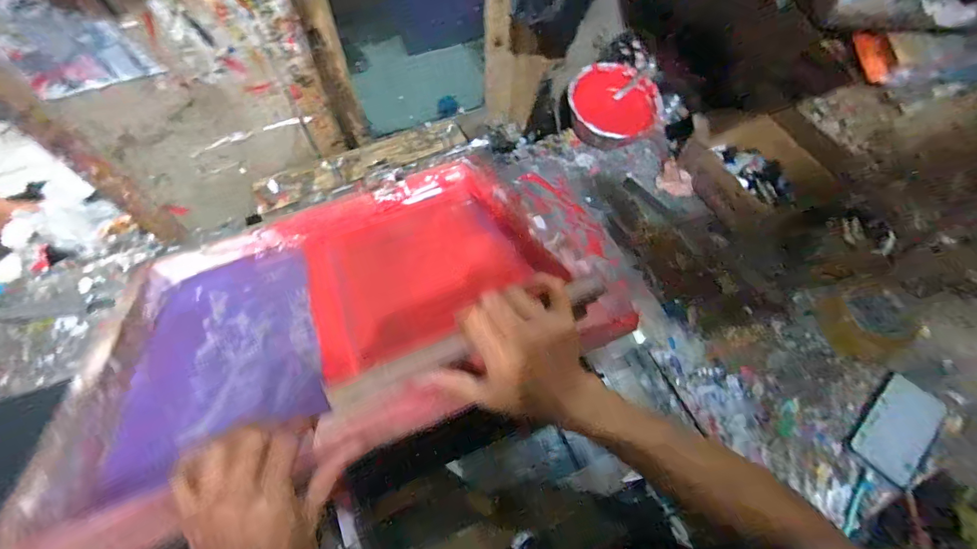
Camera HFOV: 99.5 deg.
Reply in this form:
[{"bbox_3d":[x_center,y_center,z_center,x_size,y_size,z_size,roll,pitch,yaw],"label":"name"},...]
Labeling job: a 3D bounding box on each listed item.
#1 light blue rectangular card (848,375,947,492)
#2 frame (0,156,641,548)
[{"bbox_3d":[0.556,0.208,0.562,0.148,0.011,0.076,-38,68,-19],"label":"light blue rectangular card"},{"bbox_3d":[-0.197,0.030,0.533,0.547,0.065,0.447,-22,40,-10],"label":"frame"}]

